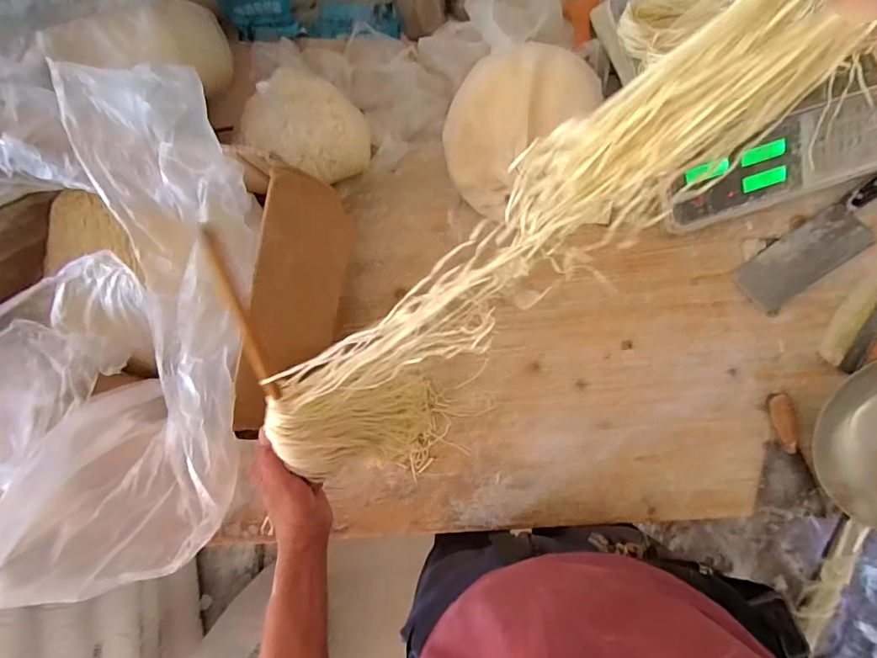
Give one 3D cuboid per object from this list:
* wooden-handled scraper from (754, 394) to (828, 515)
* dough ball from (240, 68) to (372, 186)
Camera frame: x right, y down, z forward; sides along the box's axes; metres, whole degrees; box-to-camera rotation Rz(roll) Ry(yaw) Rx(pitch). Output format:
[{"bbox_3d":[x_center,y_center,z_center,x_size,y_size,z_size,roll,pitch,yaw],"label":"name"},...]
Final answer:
[{"bbox_3d":[0.470,0.175,0.689,0.077,0.022,0.175,-10,99,5],"label":"wooden-handled scraper"},{"bbox_3d":[-0.188,-0.290,0.735,0.173,0.099,0.140,27,90,6],"label":"dough ball"}]

